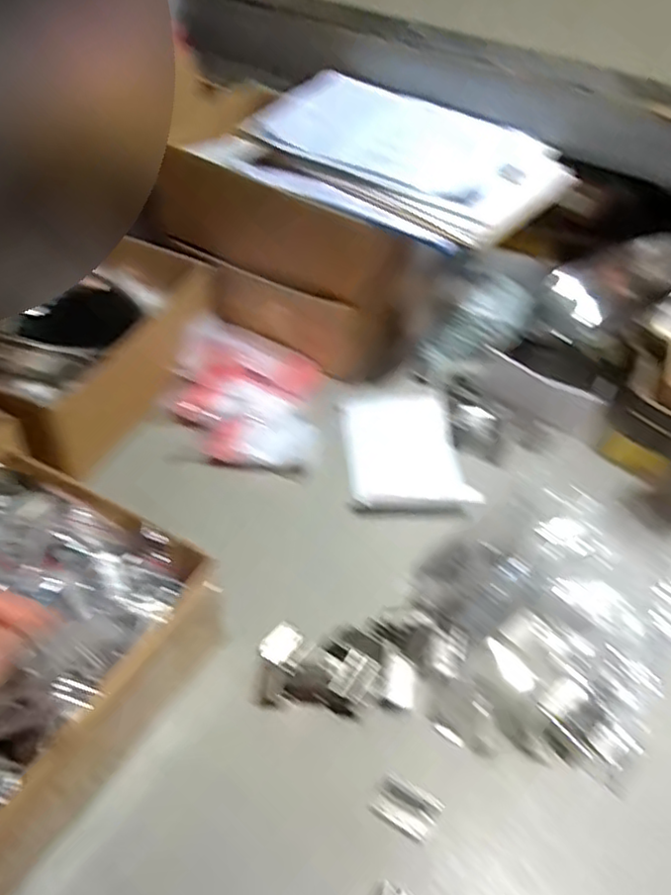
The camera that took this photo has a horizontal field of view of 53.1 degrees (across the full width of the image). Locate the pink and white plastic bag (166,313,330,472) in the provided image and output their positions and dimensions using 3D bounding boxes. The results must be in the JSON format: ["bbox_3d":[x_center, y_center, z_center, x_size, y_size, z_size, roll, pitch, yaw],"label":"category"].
[{"bbox_3d":[-0.113,-0.068,0.841,0.191,0.066,0.215,2,46,-3],"label":"pink and white plastic bag"}]

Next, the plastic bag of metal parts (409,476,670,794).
[{"bbox_3d":[0.195,0.151,0.627,0.240,0.081,0.263,28,50,21],"label":"plastic bag of metal parts"}]

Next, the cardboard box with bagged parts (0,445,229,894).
[{"bbox_3d":[-0.294,0.171,0.545,0.276,0.156,0.314,27,50,20],"label":"cardboard box with bagged parts"}]

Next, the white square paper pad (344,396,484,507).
[{"bbox_3d":[0.080,0.001,0.800,0.134,0.016,0.185,-4,46,-8],"label":"white square paper pad"}]

